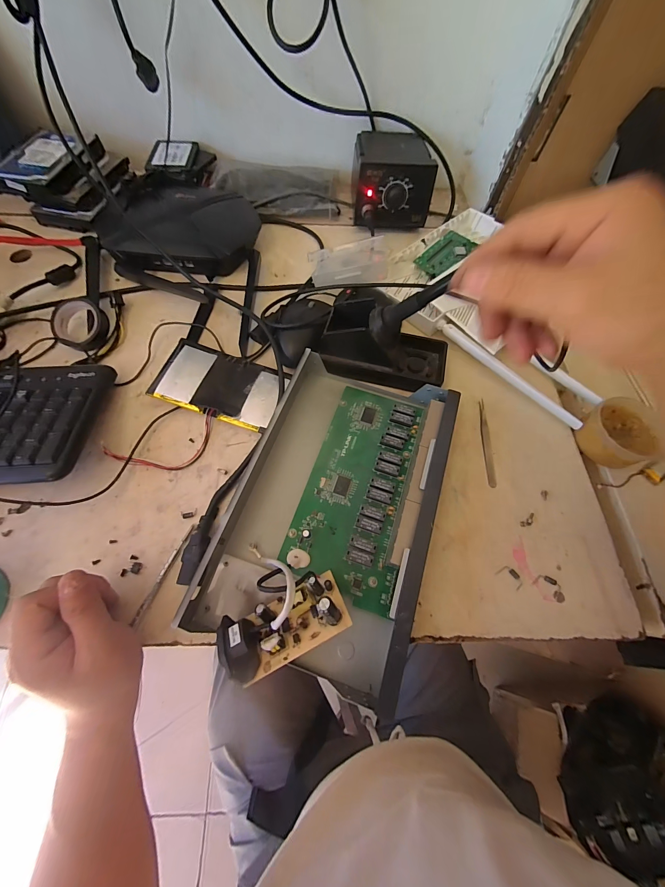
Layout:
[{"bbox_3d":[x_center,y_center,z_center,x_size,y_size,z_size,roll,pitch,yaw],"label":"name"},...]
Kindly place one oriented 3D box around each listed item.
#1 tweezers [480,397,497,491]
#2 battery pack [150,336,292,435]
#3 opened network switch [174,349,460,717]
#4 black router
[{"bbox_3d":[0.176,-0.002,0.358,0.010,0.004,0.105,4,67,0],"label":"tweezers"},{"bbox_3d":[-0.128,-0.069,0.364,0.139,0.016,0.083,18,69,5],"label":"battery pack"},{"bbox_3d":[0.002,0.050,0.302,0.185,0.046,0.303,20,68,6],"label":"opened network switch"},{"bbox_3d":[-0.214,-0.319,0.460,0.202,0.031,0.172,16,67,5],"label":"black router"}]

